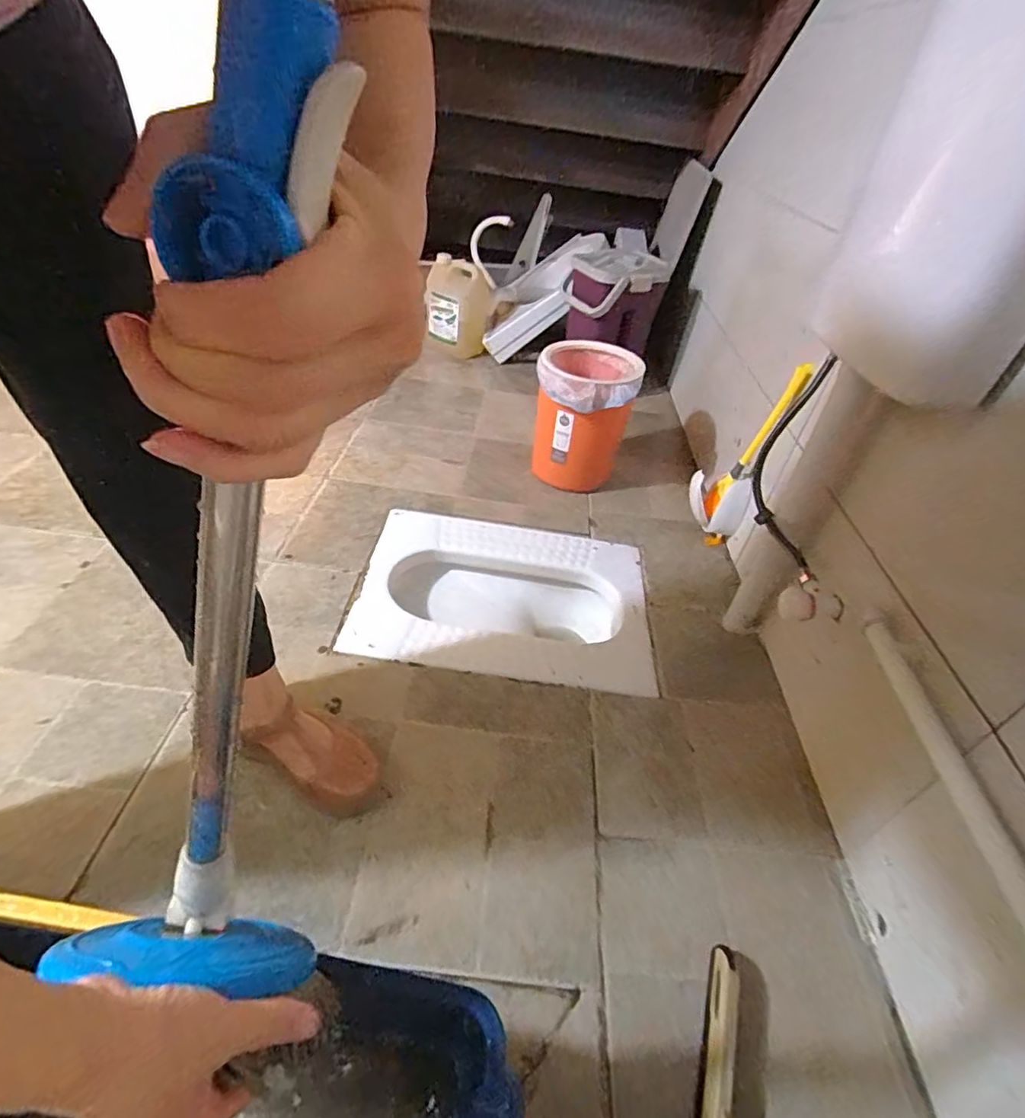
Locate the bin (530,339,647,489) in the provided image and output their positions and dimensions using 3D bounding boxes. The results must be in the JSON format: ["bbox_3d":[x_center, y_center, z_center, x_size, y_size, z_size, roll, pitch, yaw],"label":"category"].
[{"bbox_3d":[0.163,-0.330,1.370,0.222,0.301,0.268,17,40,10],"label":"bin"}]

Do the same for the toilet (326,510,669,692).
[{"bbox_3d":[-0.017,0.102,1.134,0.540,0.130,0.412,7,39,-2],"label":"toilet"}]

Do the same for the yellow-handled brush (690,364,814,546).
[{"bbox_3d":[0.464,-0.215,1.197,0.125,0.394,0.108,23,41,17],"label":"yellow-handled brush"}]

